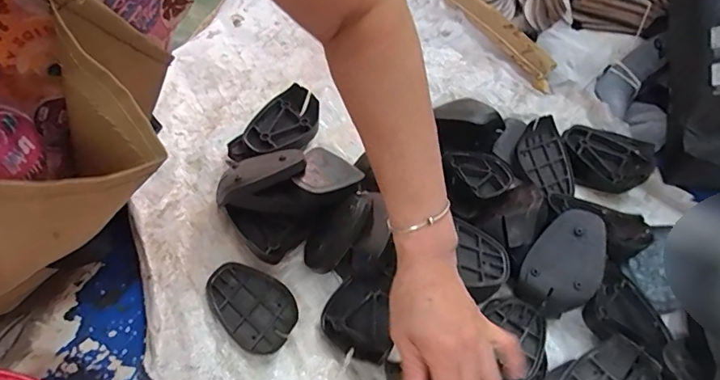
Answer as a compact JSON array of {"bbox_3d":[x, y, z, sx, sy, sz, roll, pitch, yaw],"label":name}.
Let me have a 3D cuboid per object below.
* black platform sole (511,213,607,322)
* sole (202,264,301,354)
[{"bbox_3d":[0.226,0.082,0.501,0.074,0.023,0.121,36,96,28],"label":"black platform sole"},{"bbox_3d":[-0.121,0.126,0.503,0.114,0.015,0.074,33,58,17],"label":"sole"}]

